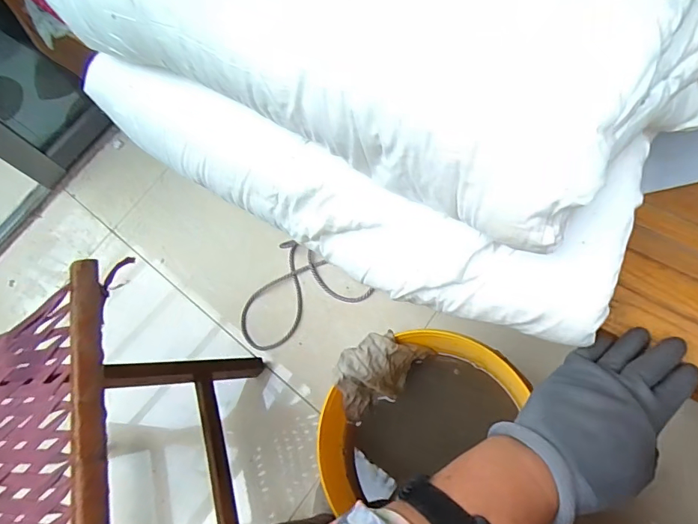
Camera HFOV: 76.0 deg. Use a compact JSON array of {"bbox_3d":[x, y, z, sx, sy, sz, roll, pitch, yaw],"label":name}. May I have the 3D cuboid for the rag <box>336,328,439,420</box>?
[{"bbox_3d":[0.044,0.139,0.589,0.134,0.098,0.069,-26,63,-10],"label":"rag"}]

